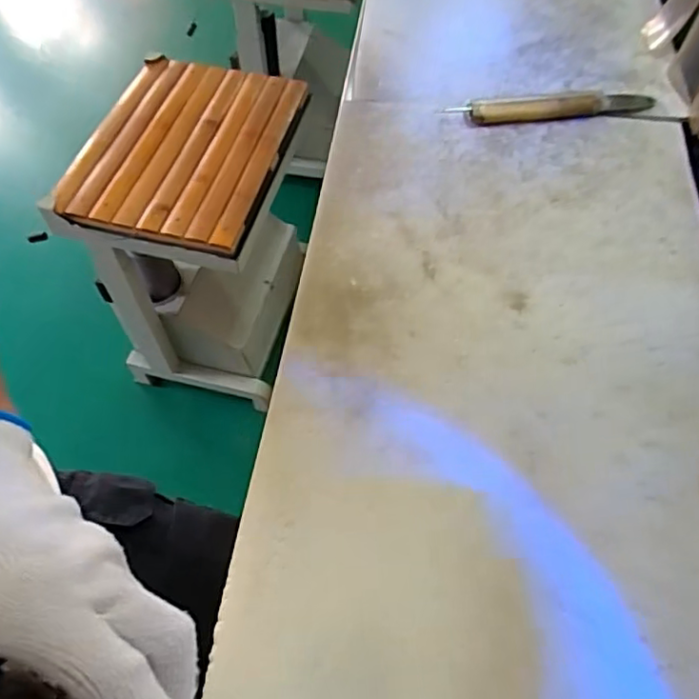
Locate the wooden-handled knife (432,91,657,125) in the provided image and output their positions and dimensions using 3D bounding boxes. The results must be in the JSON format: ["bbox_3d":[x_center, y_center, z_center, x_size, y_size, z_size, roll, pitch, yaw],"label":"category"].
[{"bbox_3d":[0.176,-0.212,0.523,0.185,0.014,0.025,-7,58,-3],"label":"wooden-handled knife"}]

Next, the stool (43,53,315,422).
[{"bbox_3d":[-0.243,-0.197,1.069,0.287,0.418,0.376,11,59,8],"label":"stool"}]

